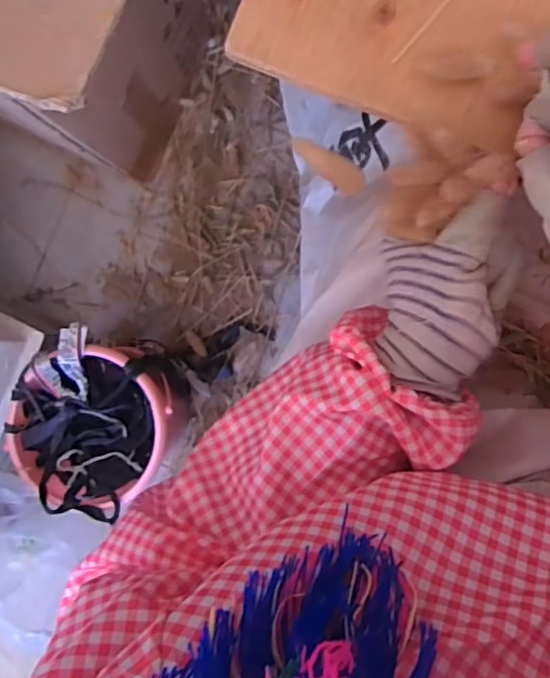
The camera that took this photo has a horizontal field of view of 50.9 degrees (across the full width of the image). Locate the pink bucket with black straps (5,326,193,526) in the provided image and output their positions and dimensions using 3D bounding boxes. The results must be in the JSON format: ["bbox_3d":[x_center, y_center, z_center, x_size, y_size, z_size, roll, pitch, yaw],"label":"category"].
[{"bbox_3d":[-0.246,0.110,0.835,0.198,0.166,0.243,26,95,5],"label":"pink bucket with black straps"}]

